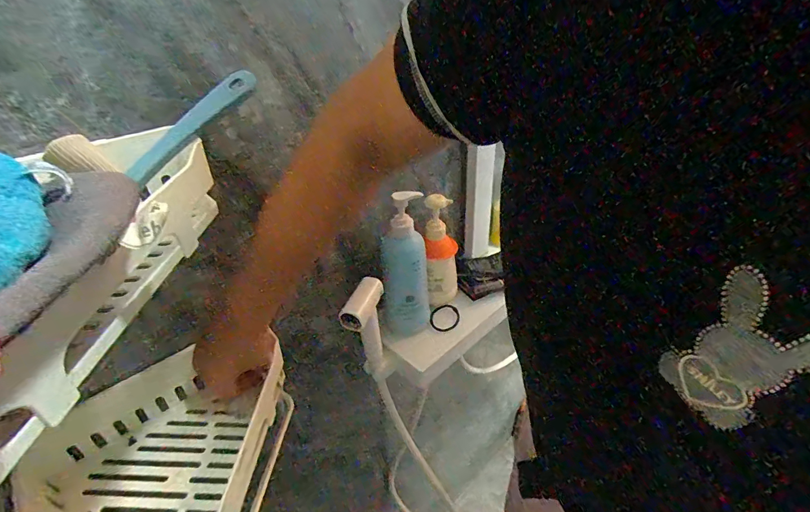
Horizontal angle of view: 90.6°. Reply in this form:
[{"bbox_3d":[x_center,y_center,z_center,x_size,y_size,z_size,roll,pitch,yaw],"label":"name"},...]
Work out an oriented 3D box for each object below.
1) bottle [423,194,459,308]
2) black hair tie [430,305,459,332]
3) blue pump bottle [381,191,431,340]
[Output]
[{"bbox_3d":[0.058,-0.004,0.639,0.055,0.179,0.059,0,37,6],"label":"bottle"},{"bbox_3d":[0.065,0.101,0.660,0.048,0.011,0.057,-4,38,4],"label":"black hair tie"},{"bbox_3d":[0.001,0.021,0.577,0.062,0.221,0.061,-3,37,2],"label":"blue pump bottle"}]

